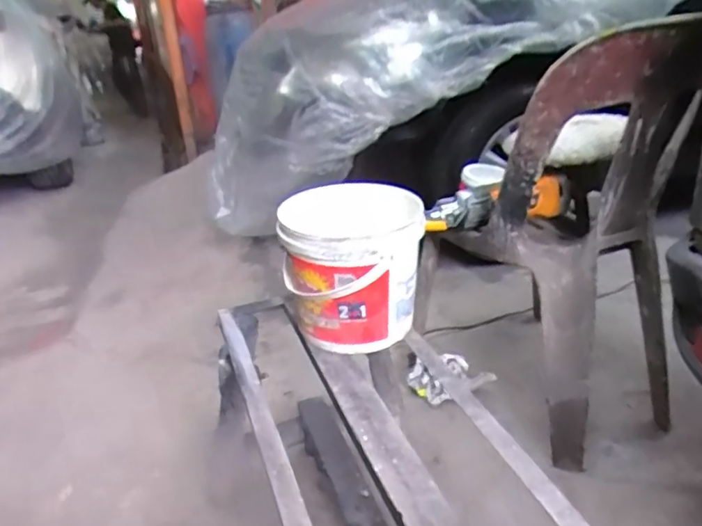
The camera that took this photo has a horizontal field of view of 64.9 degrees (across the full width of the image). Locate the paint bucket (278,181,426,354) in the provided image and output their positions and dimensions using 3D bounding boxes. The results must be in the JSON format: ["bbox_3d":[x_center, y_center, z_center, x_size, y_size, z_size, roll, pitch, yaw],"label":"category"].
[{"bbox_3d":[0.006,0.007,0.797,0.187,0.191,0.187,-3,24,1],"label":"paint bucket"}]

